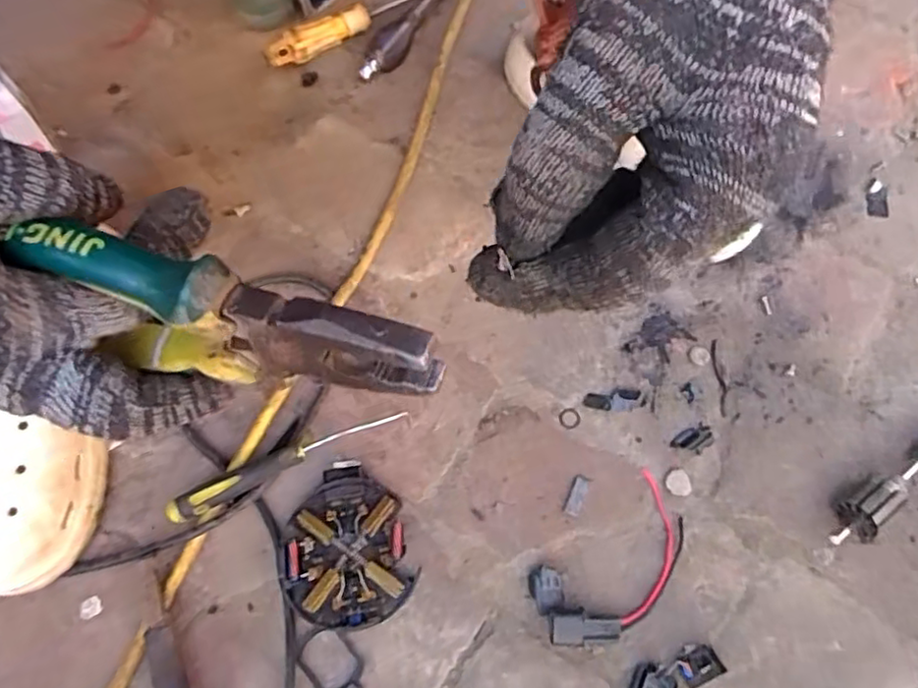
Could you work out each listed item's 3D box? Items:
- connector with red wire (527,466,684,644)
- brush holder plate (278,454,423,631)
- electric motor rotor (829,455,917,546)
[{"bbox_3d":[0.100,0.141,0.416,0.117,0.012,0.062,-36,70,-12],"label":"connector with red wire"},{"bbox_3d":[-0.074,0.129,0.420,0.077,0.019,0.098,-19,67,-6],"label":"brush holder plate"},{"bbox_3d":[0.296,0.083,0.426,0.154,0.033,0.024,-33,69,-11],"label":"electric motor rotor"}]

